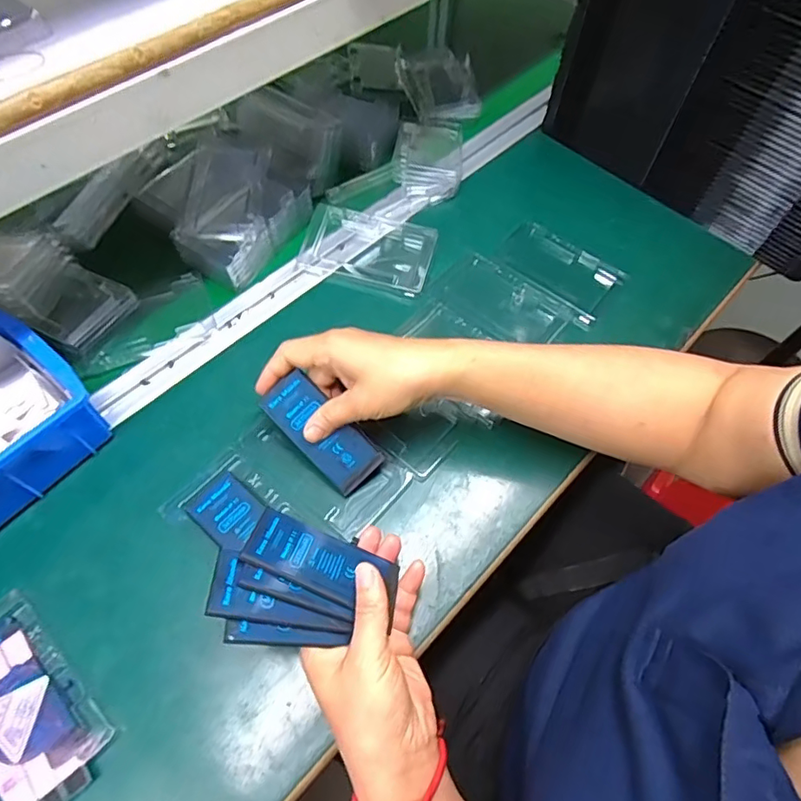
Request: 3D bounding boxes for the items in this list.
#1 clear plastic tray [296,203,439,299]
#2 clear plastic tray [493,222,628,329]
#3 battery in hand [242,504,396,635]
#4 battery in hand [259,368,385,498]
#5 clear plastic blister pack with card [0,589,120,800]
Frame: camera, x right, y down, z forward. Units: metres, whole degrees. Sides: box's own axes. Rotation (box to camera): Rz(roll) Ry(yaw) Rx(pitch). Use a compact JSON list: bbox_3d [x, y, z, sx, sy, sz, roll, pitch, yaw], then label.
[{"bbox_3d":[-0.035,-0.155,0.539,0.132,0.023,0.083,15,62,6],"label":"clear plastic tray"},{"bbox_3d":[0.156,-0.133,0.543,0.122,0.008,0.080,38,66,17],"label":"clear plastic tray"},{"bbox_3d":[-0.052,0.105,0.351,0.096,0.004,0.041,25,42,-5],"label":"battery in hand"},{"bbox_3d":[-0.059,0.025,0.415,0.045,0.008,0.098,-42,93,4],"label":"battery in hand"},{"bbox_3d":[-0.245,0.195,0.344,0.134,0.007,0.069,40,67,18],"label":"clear plastic blister pack with card"}]

